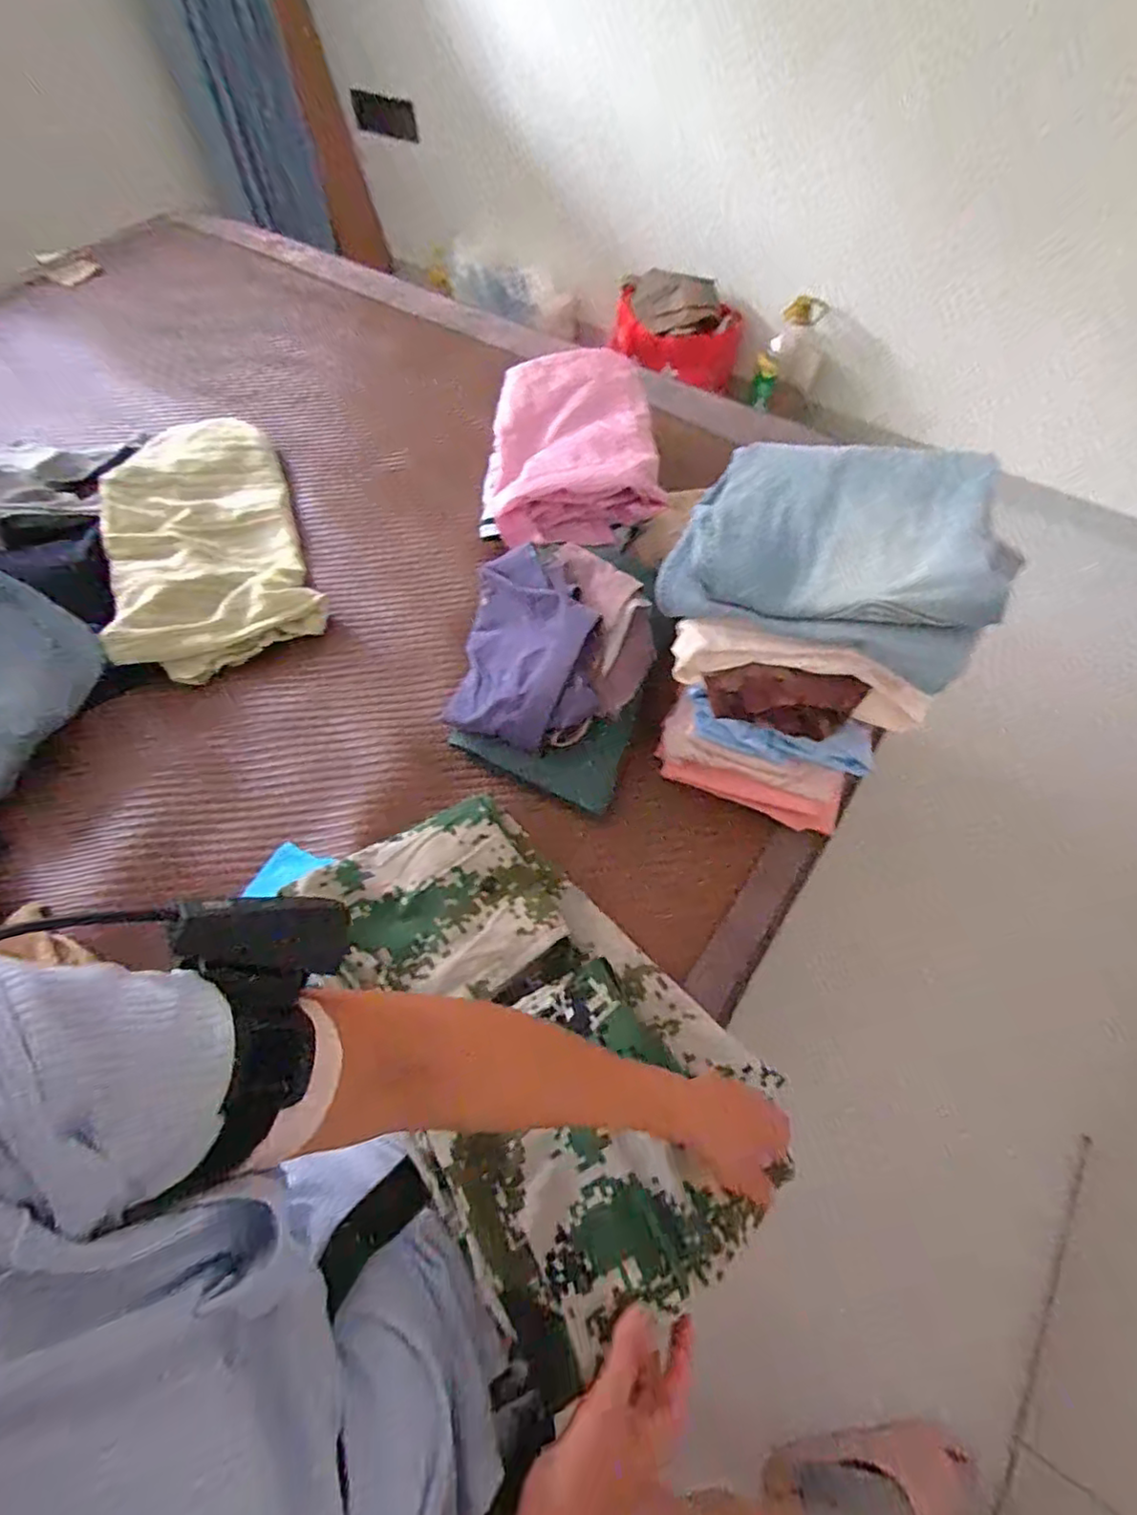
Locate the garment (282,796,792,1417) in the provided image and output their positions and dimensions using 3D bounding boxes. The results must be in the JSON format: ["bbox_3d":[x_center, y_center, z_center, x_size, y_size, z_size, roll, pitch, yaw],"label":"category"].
[{"bbox_3d":[-0.027,0.202,0.500,0.240,0.056,0.408,-25,61,-29],"label":"garment"}]

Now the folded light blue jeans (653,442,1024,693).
[{"bbox_3d":[0.223,-0.193,0.518,0.237,0.080,0.215,20,62,12],"label":"folded light blue jeans"}]

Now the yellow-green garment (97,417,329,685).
[{"bbox_3d":[-0.472,-0.290,0.801,0.224,0.054,0.428,-21,62,-11],"label":"yellow-green garment"}]

